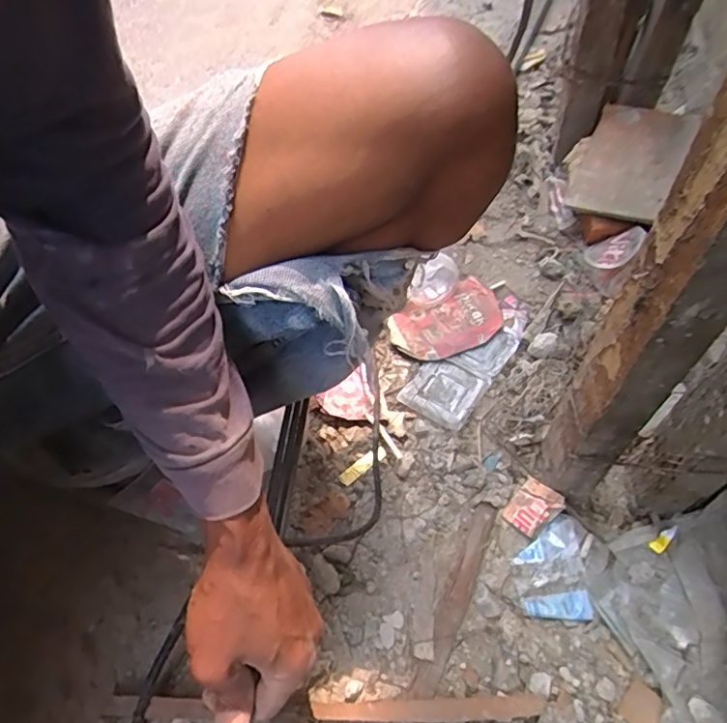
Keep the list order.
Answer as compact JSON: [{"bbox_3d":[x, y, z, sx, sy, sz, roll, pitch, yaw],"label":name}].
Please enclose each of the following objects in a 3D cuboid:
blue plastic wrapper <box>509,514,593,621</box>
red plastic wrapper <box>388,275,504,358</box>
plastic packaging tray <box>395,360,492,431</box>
[{"bbox_3d":[0.180,0.196,0.535,0.068,0.019,0.091,5,57,3],"label":"blue plastic wrapper"},{"bbox_3d":[0.103,-0.048,0.682,0.140,0.022,0.087,-23,60,-14],"label":"red plastic wrapper"},{"bbox_3d":[0.092,0.033,0.641,0.078,0.009,0.079,28,60,22],"label":"plastic packaging tray"}]

